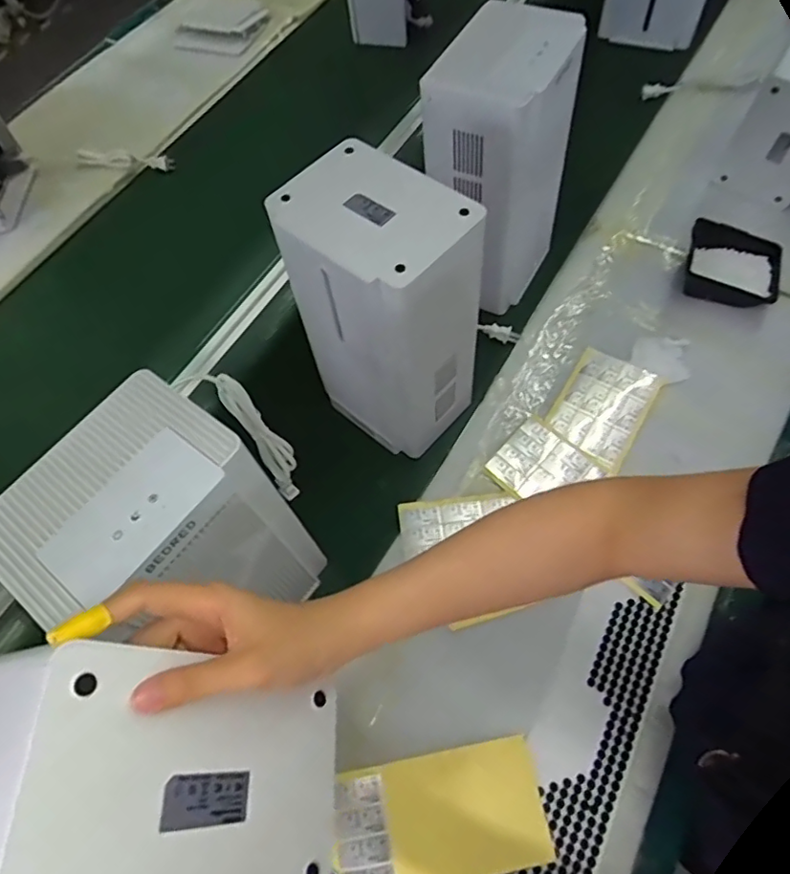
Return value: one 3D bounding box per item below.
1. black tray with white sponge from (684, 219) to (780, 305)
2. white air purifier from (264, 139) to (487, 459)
[{"bbox_3d":[0.518,-0.263,0.878,0.139,0.069,0.123,8,60,9],"label":"black tray with white sponge"},{"bbox_3d":[-0.012,-0.136,0.717,0.192,0.358,0.130,34,67,22],"label":"white air purifier"}]

